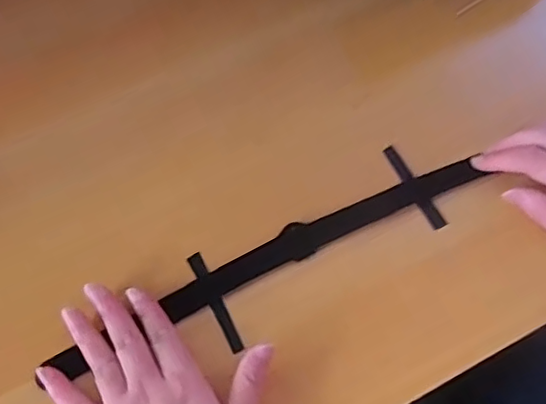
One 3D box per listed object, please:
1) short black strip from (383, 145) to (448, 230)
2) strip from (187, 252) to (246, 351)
[{"bbox_3d":[0.099,-0.011,0.416,0.011,0.005,0.069,-26,68,-11],"label":"short black strip"},{"bbox_3d":[-0.038,0.066,0.391,0.009,0.004,0.072,-26,68,-11],"label":"strip"}]

